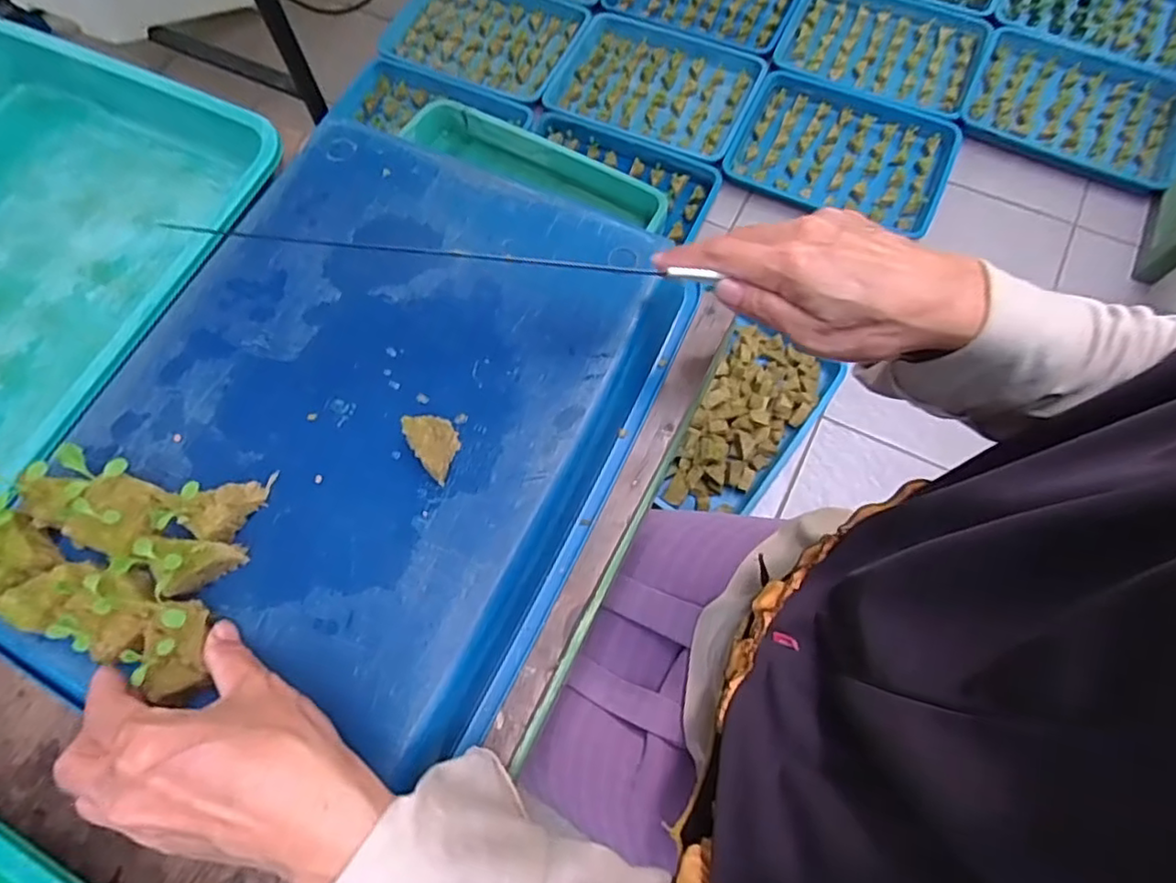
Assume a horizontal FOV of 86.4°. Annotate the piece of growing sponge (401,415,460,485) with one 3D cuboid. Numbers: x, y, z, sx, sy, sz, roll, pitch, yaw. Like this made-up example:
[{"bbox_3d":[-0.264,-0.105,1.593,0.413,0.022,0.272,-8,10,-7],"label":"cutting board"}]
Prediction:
[{"bbox_3d":[-0.082,0.002,0.341,0.024,0.020,0.037,-29,73,-10],"label":"piece of growing sponge"}]

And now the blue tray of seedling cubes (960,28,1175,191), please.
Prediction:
[{"bbox_3d":[0.987,-0.684,1.265,0.399,0.034,0.300,27,72,9],"label":"blue tray of seedling cubes"}]

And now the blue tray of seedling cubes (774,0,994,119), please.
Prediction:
[{"bbox_3d":[0.627,-0.845,1.334,0.395,0.037,0.313,26,72,9],"label":"blue tray of seedling cubes"}]

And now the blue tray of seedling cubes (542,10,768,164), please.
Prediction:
[{"bbox_3d":[0.145,-0.753,1.316,0.395,0.046,0.340,25,72,8],"label":"blue tray of seedling cubes"}]

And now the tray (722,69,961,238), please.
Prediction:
[{"bbox_3d":[0.503,-0.578,1.247,0.399,0.057,0.283,24,72,8],"label":"tray"}]

